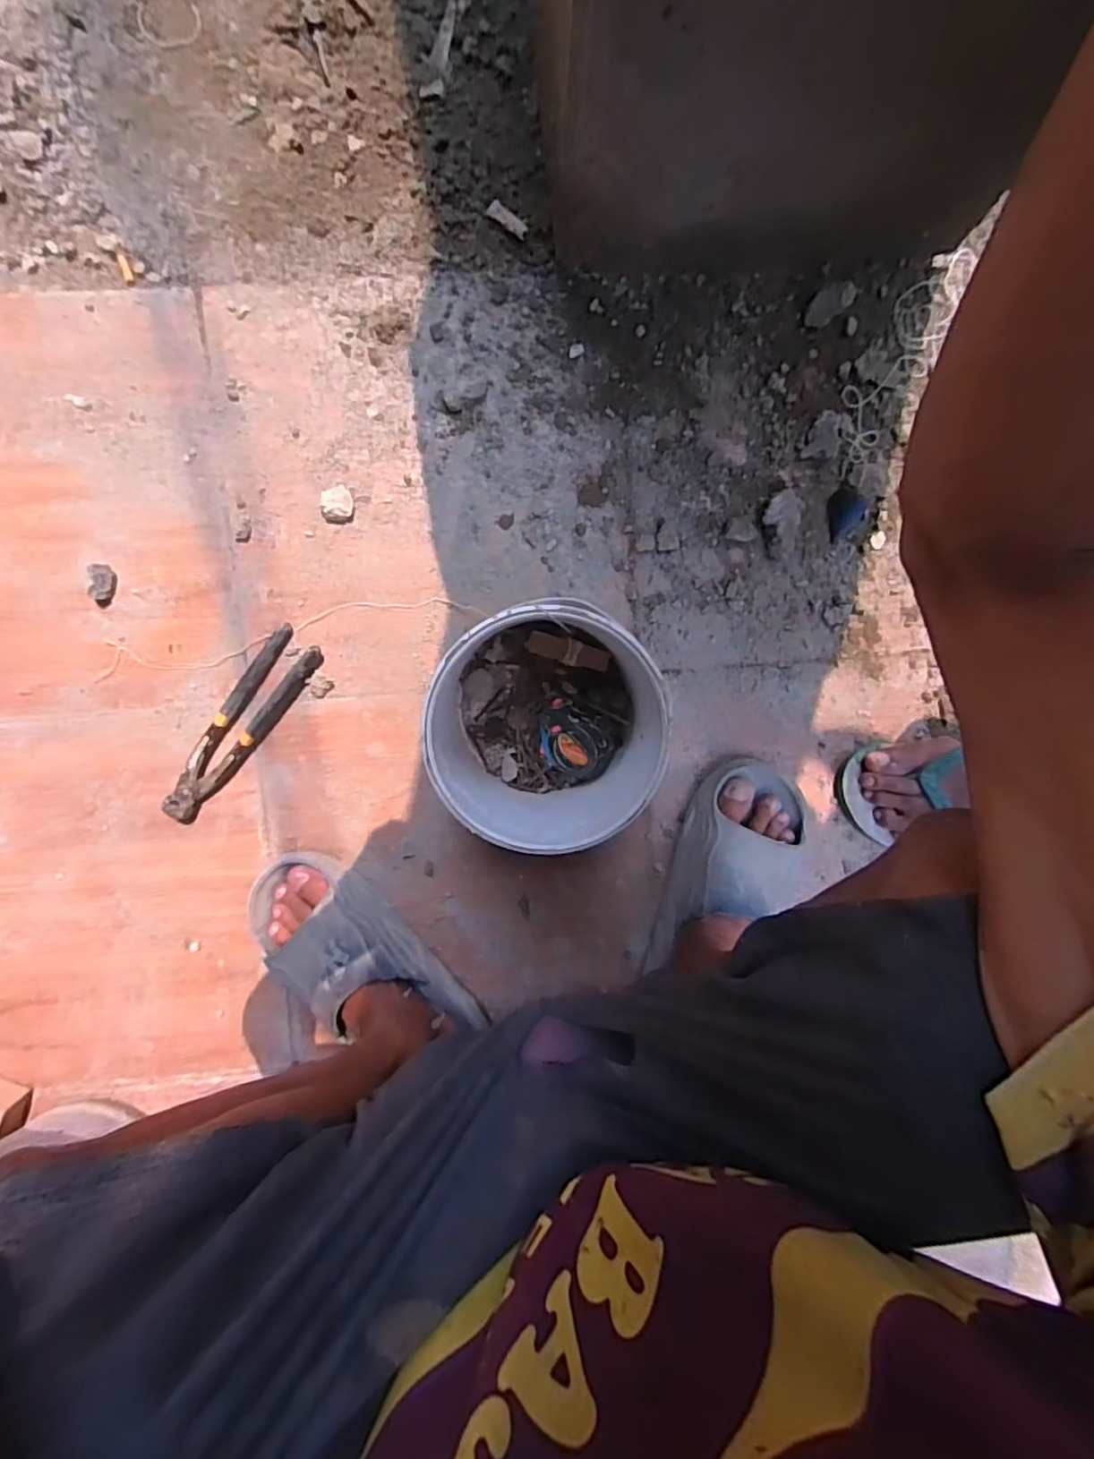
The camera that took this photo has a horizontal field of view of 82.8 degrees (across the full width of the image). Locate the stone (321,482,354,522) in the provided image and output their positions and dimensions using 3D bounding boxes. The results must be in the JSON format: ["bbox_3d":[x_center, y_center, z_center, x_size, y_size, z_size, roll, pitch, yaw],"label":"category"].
[{"bbox_3d":[-0.206,-0.221,0.607,0.031,0.011,0.034,0,98,-3],"label":"stone"}]

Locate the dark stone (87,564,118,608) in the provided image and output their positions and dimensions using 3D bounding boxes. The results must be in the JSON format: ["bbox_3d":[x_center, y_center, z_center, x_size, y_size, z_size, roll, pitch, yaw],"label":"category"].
[{"bbox_3d":[-0.439,-0.141,0.611,0.020,0.022,0.042,11,97,-5],"label":"dark stone"}]

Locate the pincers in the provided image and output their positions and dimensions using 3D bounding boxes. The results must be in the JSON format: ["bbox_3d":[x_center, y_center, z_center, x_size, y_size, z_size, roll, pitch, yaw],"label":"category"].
[{"bbox_3d":[-0.315,-0.004,0.629,0.054,0.022,0.221,40,94,-7],"label":"pincers"}]

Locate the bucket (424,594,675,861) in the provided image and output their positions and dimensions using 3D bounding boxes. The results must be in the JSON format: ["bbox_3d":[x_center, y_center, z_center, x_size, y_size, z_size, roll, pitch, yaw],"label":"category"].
[{"bbox_3d":[-0.003,-0.015,0.553,0.176,0.199,0.174,0,98,-3],"label":"bucket"}]

